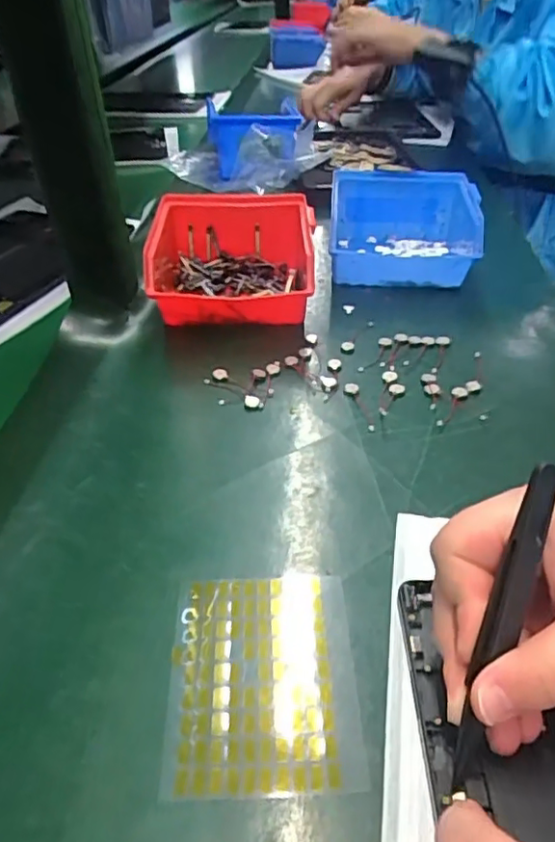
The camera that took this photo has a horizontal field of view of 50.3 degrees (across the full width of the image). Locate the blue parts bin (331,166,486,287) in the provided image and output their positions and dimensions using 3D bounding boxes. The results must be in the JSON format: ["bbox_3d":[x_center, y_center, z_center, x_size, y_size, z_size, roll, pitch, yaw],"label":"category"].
[{"bbox_3d":[0.112,-0.167,0.525,0.122,0.069,0.136,6,40,8],"label":"blue parts bin"}]

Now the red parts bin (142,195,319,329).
[{"bbox_3d":[-0.037,-0.125,0.471,0.131,0.067,0.133,-1,39,-1],"label":"red parts bin"}]

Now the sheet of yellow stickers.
[{"bbox_3d":[-0.006,0.103,0.242,0.074,0.004,0.090,-2,39,-1],"label":"sheet of yellow stickers"}]

